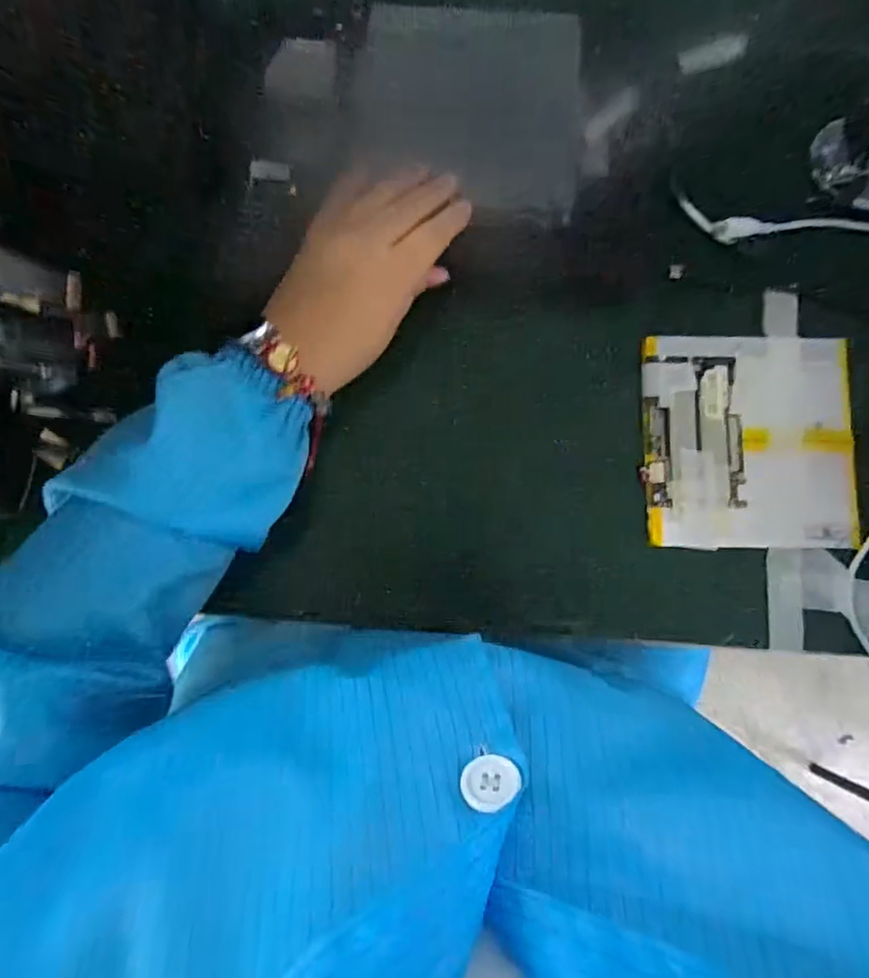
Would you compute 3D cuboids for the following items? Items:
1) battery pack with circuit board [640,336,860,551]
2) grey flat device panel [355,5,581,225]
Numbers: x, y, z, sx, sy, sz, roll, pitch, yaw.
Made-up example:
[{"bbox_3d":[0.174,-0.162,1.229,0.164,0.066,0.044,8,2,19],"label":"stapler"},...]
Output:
[{"bbox_3d":[0.189,-0.029,0.349,0.123,0.004,0.127,2,86,-2],"label":"battery pack with circuit board"},{"bbox_3d":[0.023,-0.238,0.365,0.138,0.010,0.109,8,100,2],"label":"grey flat device panel"}]

